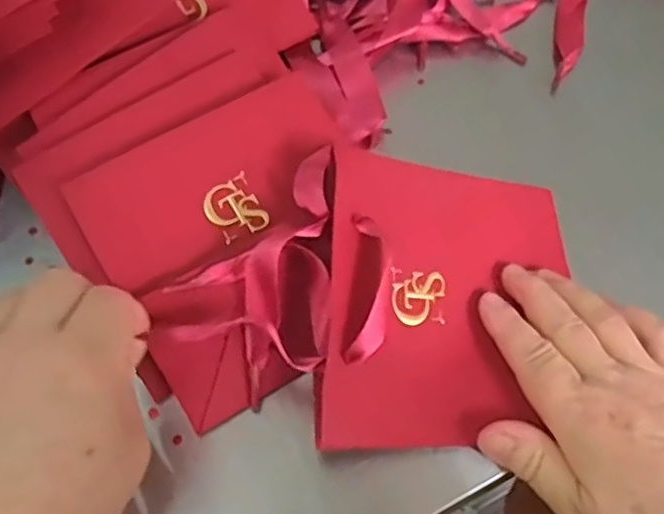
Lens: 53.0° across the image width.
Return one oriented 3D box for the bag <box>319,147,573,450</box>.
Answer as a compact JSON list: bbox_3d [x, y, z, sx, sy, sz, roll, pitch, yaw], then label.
[{"bbox_3d":[0.061,0.021,0.329,0.133,0.017,0.137,6,76,-23],"label":"bag"}]

